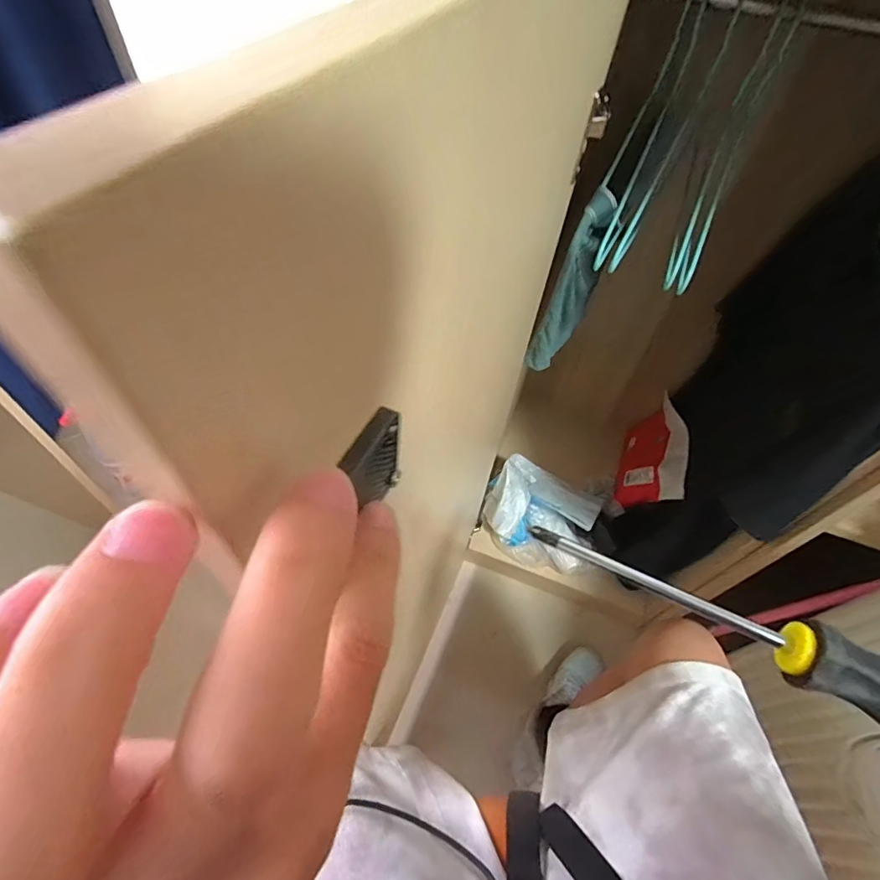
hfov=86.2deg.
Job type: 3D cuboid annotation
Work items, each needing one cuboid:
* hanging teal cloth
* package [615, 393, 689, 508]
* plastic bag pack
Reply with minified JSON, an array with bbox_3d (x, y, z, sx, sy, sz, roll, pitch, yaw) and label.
[{"bbox_3d":[0.171,-0.201,0.601,0.031,0.217,0.119,28,55,15],"label":"hanging teal cloth"},{"bbox_3d":[0.501,0.036,1.128,0.043,0.189,0.281,34,47,-15],"label":"package"},{"bbox_3d":[0.234,0.164,1.051,0.252,0.110,0.202,24,55,13],"label":"plastic bag pack"}]

